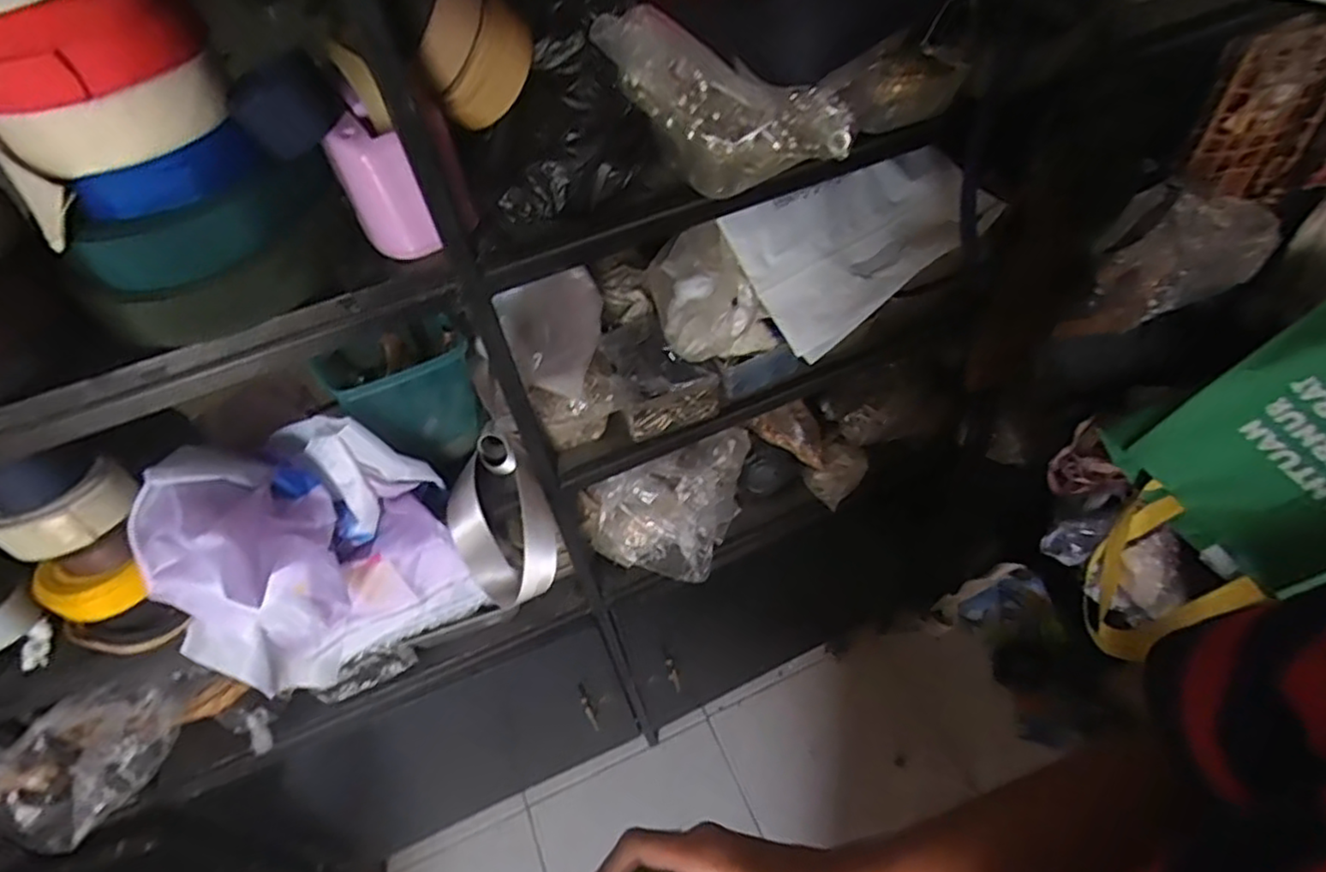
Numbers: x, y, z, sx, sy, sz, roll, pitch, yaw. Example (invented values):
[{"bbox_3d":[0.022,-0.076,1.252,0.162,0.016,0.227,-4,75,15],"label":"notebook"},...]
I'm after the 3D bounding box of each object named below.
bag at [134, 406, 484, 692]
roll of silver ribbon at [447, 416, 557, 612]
[{"bbox_3d":[-0.328,0.133,0.686,0.251,0.285,0.161,-16,49,-6],"label":"bag"},{"bbox_3d":[-0.162,0.092,0.714,0.107,0.204,0.063,0,16,5],"label":"roll of silver ribbon"}]

